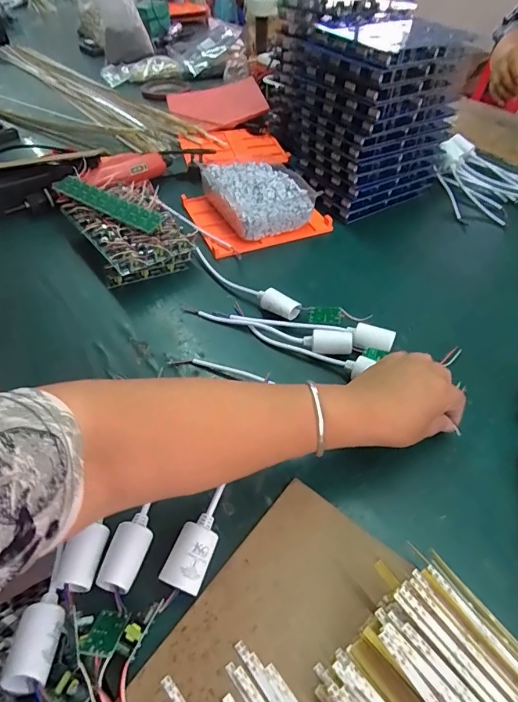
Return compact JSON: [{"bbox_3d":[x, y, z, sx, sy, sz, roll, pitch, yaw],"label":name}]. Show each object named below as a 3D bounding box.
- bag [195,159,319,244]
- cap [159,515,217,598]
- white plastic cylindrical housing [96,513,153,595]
[{"bbox_3d":[0.002,-0.244,0.642,0.140,0.051,0.165,-19,51,-18],"label":"bag"},{"bbox_3d":[-0.049,0.153,0.310,0.028,0.026,0.052,18,49,14],"label":"cap"},{"bbox_3d":[-0.098,0.150,0.309,0.025,0.021,0.053,14,49,11],"label":"white plastic cylindrical housing"}]

